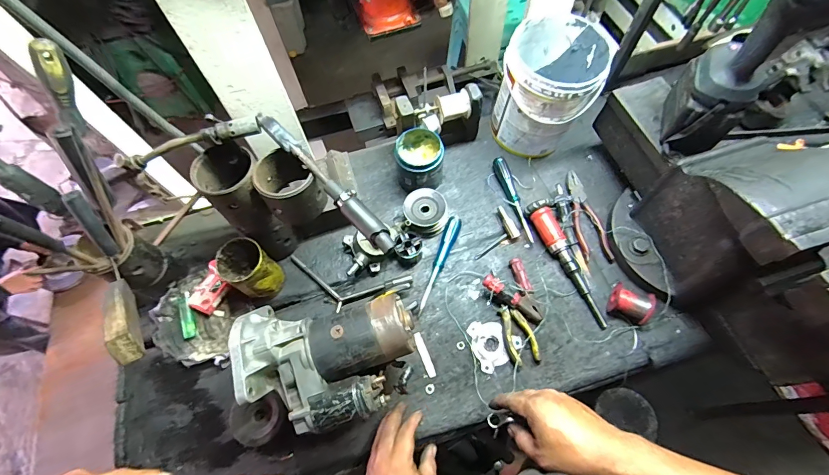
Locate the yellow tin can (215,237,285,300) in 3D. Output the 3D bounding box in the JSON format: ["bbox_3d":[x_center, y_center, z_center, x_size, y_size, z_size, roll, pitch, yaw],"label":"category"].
[{"bbox_3d":[-0.279,0.055,0.648,0.085,0.101,0.075,33,69,18],"label":"yellow tin can"}]

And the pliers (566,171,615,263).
[{"bbox_3d":[0.328,-0.044,0.725,0.057,0.011,0.190,-4,63,1],"label":"pliers"}]

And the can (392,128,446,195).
[{"bbox_3d":[0.012,-0.148,0.745,0.087,0.103,0.085,-1,63,2],"label":"can"}]

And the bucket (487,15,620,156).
[{"bbox_3d":[0.255,-0.277,0.741,0.167,0.212,0.171,-1,63,2],"label":"bucket"}]

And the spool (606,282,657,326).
[{"bbox_3d":[0.366,0.111,0.636,0.067,0.050,0.056,22,66,13],"label":"spool"}]

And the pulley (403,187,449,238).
[{"bbox_3d":[0.022,-0.047,0.730,0.082,0.046,0.085,-1,63,2],"label":"pulley"}]

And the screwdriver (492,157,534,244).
[{"bbox_3d":[0.198,-0.080,0.741,0.026,0.029,0.182,-17,64,-6],"label":"screwdriver"}]

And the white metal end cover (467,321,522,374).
[{"bbox_3d":[0.137,0.177,0.646,0.078,0.010,0.082,-20,64,-7],"label":"white metal end cover"}]

